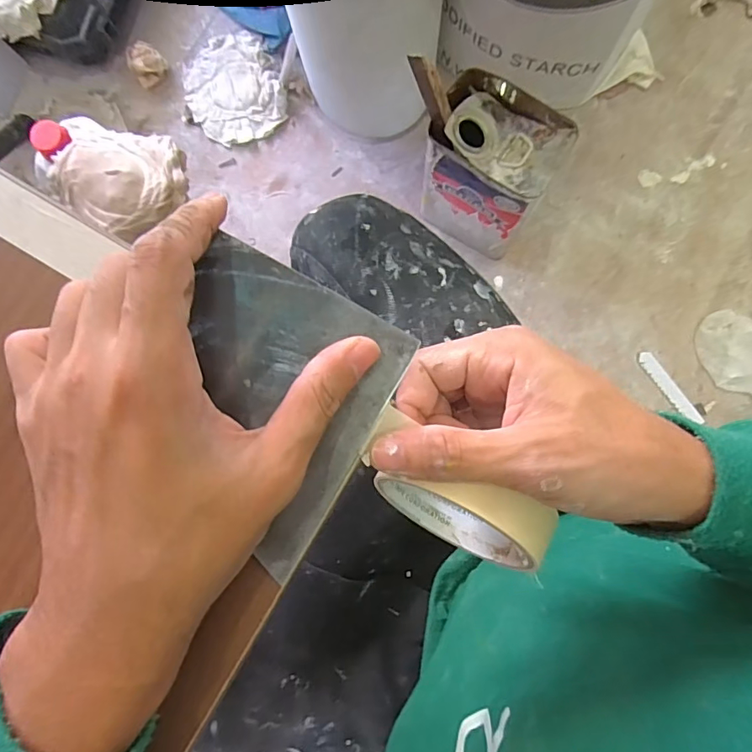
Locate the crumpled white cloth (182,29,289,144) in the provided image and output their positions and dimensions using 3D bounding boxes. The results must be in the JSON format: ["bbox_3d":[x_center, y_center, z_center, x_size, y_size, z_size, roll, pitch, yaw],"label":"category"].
[{"bbox_3d":[-0.238,-0.474,0.834,0.155,0.026,0.176,-26,85,1],"label":"crumpled white cloth"}]

